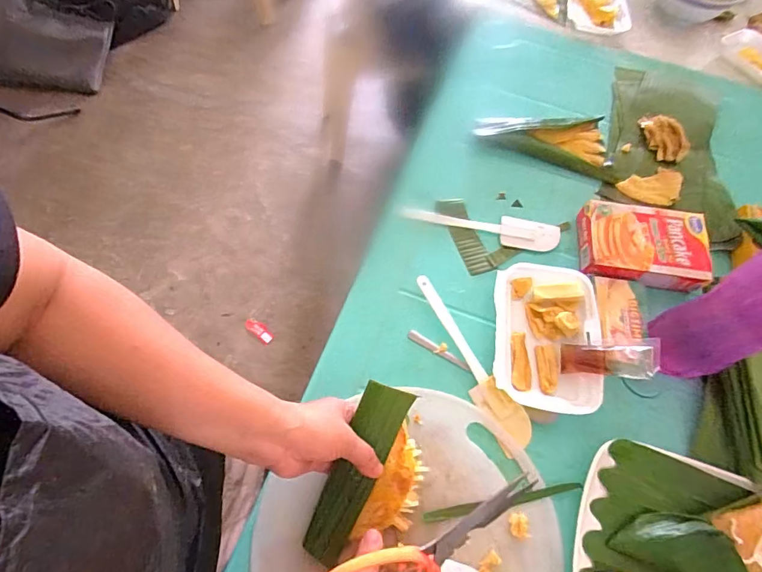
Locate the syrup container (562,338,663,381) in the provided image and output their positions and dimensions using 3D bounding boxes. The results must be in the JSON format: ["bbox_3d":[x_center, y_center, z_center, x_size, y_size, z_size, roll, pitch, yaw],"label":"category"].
[{"bbox_3d":[0.263,0.085,0.513,0.102,0.011,0.044,-7,57,29],"label":"syrup container"}]

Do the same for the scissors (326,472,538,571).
[{"bbox_3d":[0.043,0.213,0.359,0.174,0.022,0.066,-22,109,-6],"label":"scissors"}]

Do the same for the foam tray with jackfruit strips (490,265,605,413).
[{"bbox_3d":[0.202,0.057,0.543,0.123,0.025,0.180,10,62,3],"label":"foam tray with jackfruit strips"}]

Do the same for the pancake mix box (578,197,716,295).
[{"bbox_3d":[0.356,-0.054,0.604,0.163,0.040,0.111,7,61,2],"label":"pancake mix box"}]

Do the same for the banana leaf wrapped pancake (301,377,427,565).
[{"bbox_3d":[-0.005,0.190,0.444,0.085,0.035,0.170,18,81,14],"label":"banana leaf wrapped pancake"}]

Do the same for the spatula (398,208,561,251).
[{"bbox_3d":[0.140,-0.083,0.623,0.225,0.007,0.050,6,61,1],"label":"spatula"}]

